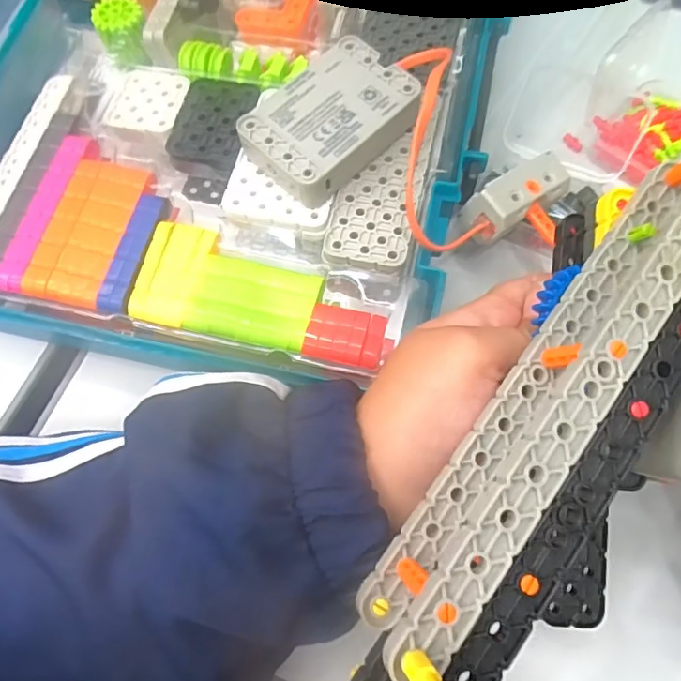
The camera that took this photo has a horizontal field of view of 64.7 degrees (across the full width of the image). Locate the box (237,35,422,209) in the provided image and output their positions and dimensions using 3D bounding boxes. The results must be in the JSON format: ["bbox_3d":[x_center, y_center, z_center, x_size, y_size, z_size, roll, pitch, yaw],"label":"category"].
[{"bbox_3d":[-0.004,-0.103,0.252,0.052,0.020,0.078,42,73,17],"label":"box"}]

